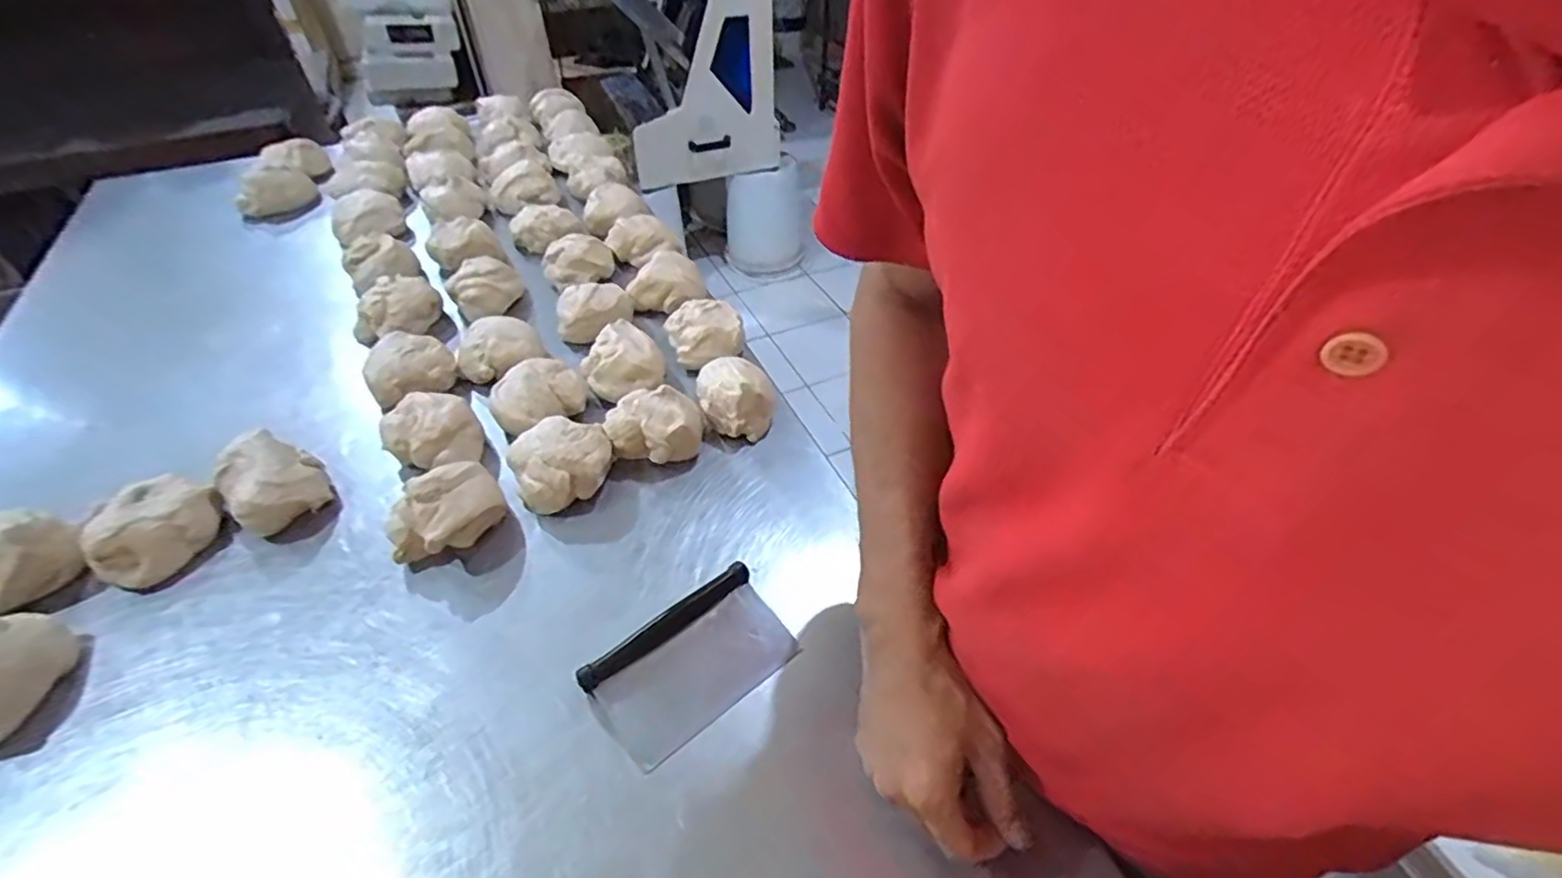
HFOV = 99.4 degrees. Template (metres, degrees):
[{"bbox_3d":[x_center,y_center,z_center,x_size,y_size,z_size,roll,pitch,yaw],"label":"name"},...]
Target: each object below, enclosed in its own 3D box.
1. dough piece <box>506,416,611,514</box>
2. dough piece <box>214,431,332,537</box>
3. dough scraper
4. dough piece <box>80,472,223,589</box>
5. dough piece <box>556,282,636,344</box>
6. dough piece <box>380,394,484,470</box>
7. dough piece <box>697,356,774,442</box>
[{"bbox_3d":[-0.223,0.022,0.678,0.099,0.059,0.085,-20,49,-20],"label":"dough piece"},{"bbox_3d":[-0.507,0.039,0.658,0.085,0.067,0.084,31,52,27],"label":"dough piece"},{"bbox_3d":[-0.071,0.179,0.536,0.157,0.026,0.092,-31,53,-28],"label":"dough scraper"},{"bbox_3d":[-0.589,0.083,0.620,0.070,0.058,0.102,11,46,9],"label":"dough piece"},{"bbox_3d":[-0.251,-0.171,0.876,0.090,0.054,0.099,20,48,18],"label":"dough piece"},{"bbox_3d":[-0.377,-0.008,0.715,0.091,0.055,0.098,-29,52,-26],"label":"dough piece"},{"bbox_3d":[-0.052,-0.055,0.750,0.084,0.057,0.113,-5,45,-6],"label":"dough piece"}]

